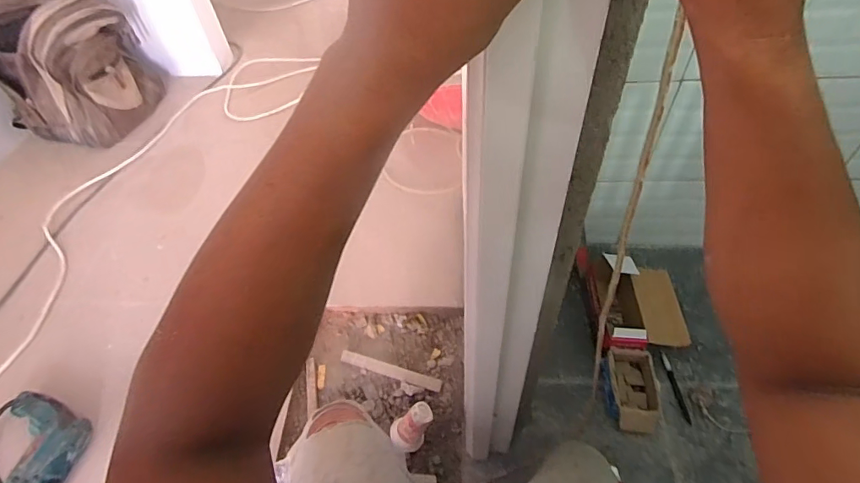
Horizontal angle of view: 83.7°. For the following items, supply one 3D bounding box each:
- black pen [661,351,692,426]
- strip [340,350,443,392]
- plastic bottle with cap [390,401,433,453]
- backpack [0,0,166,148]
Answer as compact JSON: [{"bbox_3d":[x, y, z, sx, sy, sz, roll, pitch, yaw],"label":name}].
[{"bbox_3d":[0.498,0.293,0.972,0.015,0.013,0.148,-5,51,0],"label":"black pen"},{"bbox_3d":[-0.086,0.281,1.048,0.234,0.012,0.031,13,54,14],"label":"strip"},{"bbox_3d":[-0.035,0.348,0.917,0.057,0.110,0.056,17,29,-10],"label":"plastic bottle with cap"},{"bbox_3d":[-1.093,-0.543,1.475,0.316,0.387,0.364,-3,51,2],"label":"backpack"}]

